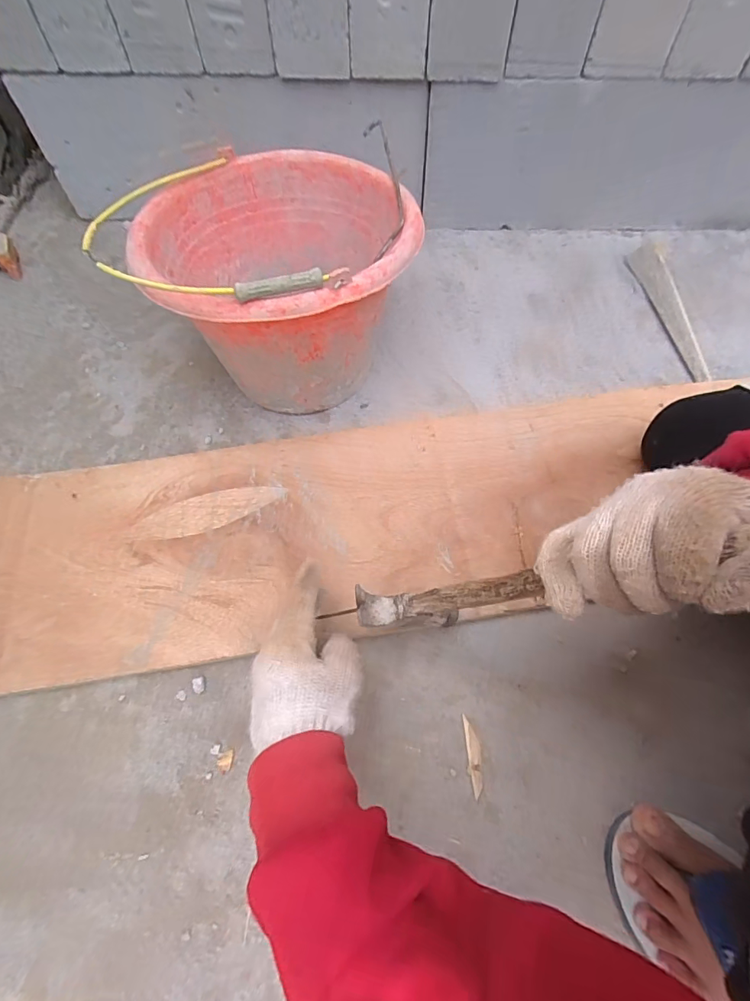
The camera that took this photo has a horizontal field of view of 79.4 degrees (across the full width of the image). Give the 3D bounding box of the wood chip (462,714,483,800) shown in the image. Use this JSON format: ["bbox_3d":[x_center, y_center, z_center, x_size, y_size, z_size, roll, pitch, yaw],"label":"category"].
[{"bbox_3d":[0.088,0.226,0.401,0.013,0.005,0.062,0,62,1],"label":"wood chip"}]

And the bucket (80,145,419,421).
[{"bbox_3d":[-0.089,-0.240,0.532,0.259,0.211,0.263,0,62,1],"label":"bucket"}]

